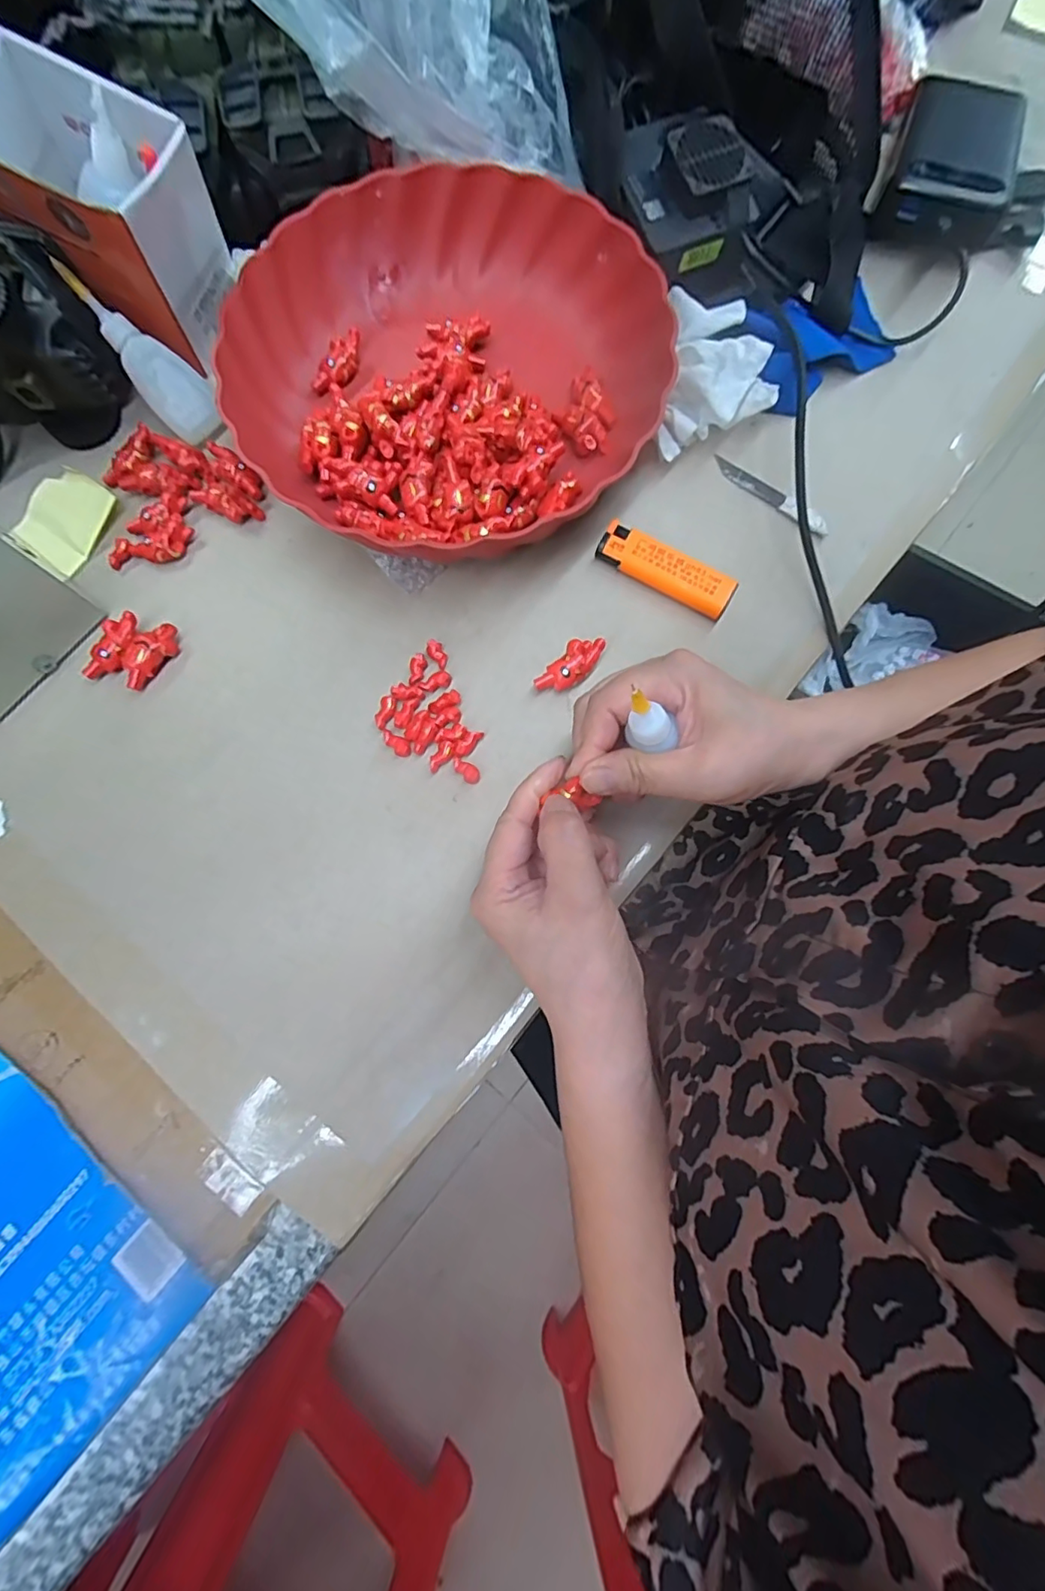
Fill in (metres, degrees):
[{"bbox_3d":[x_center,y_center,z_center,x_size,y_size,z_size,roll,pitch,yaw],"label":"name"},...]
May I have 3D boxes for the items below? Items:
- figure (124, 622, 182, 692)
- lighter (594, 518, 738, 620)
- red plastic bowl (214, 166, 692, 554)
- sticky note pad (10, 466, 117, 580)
[{"bbox_3d":[-0.212,-0.081,0.318,0.018,0.010,0.041,35,81,6],"label":"figure"},{"bbox_3d":[0.082,-0.129,0.323,0.080,0.016,0.020,30,80,5],"label":"lighter"},{"bbox_3d":[-0.047,-0.244,0.324,0.232,0.048,0.239,0,79,-1],"label":"red plastic bowl"},{"bbox_3d":[-0.278,-0.167,0.338,0.050,0.010,0.058,30,81,5],"label":"sticky note pad"}]

